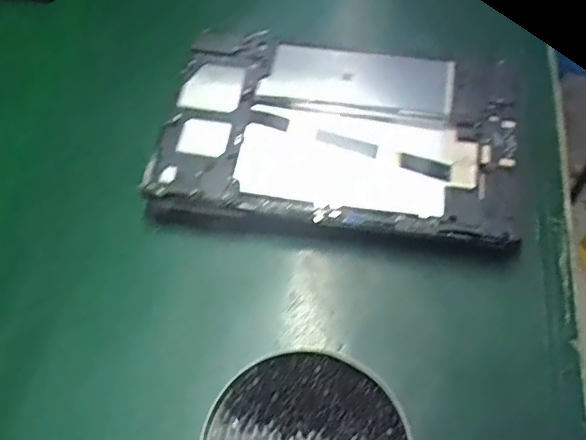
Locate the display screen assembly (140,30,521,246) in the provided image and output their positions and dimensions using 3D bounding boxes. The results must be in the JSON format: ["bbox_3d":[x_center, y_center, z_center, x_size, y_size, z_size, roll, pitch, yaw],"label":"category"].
[{"bbox_3d":[0.032,-0.062,0.418,0.241,0.026,0.150,8,63,7],"label":"display screen assembly"}]

